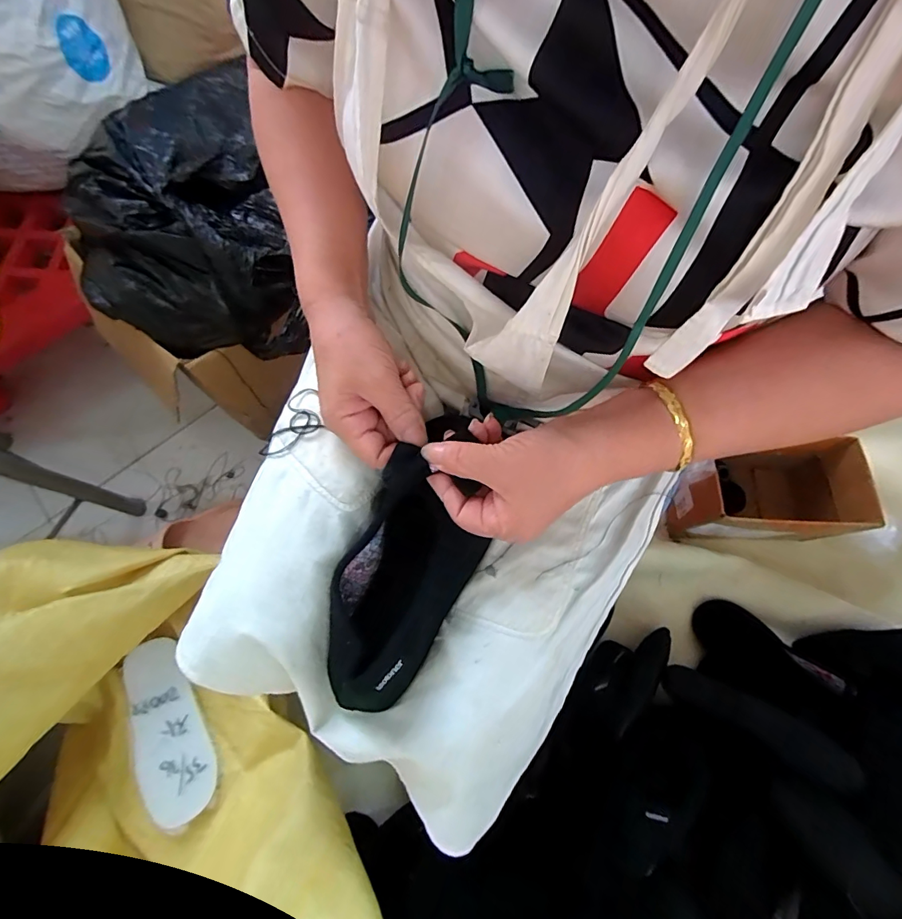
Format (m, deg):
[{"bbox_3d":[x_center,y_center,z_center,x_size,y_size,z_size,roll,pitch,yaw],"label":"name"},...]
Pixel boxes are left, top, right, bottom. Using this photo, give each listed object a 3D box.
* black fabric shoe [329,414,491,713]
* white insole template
[{"bbox_3d":[-0.032,0.075,0.324,0.090,0.060,0.211,17,86,6],"label":"black fabric shoe"},{"bbox_3d":[-0.330,0.311,0.520,0.070,0.017,0.193,-20,74,-28],"label":"white insole template"}]

